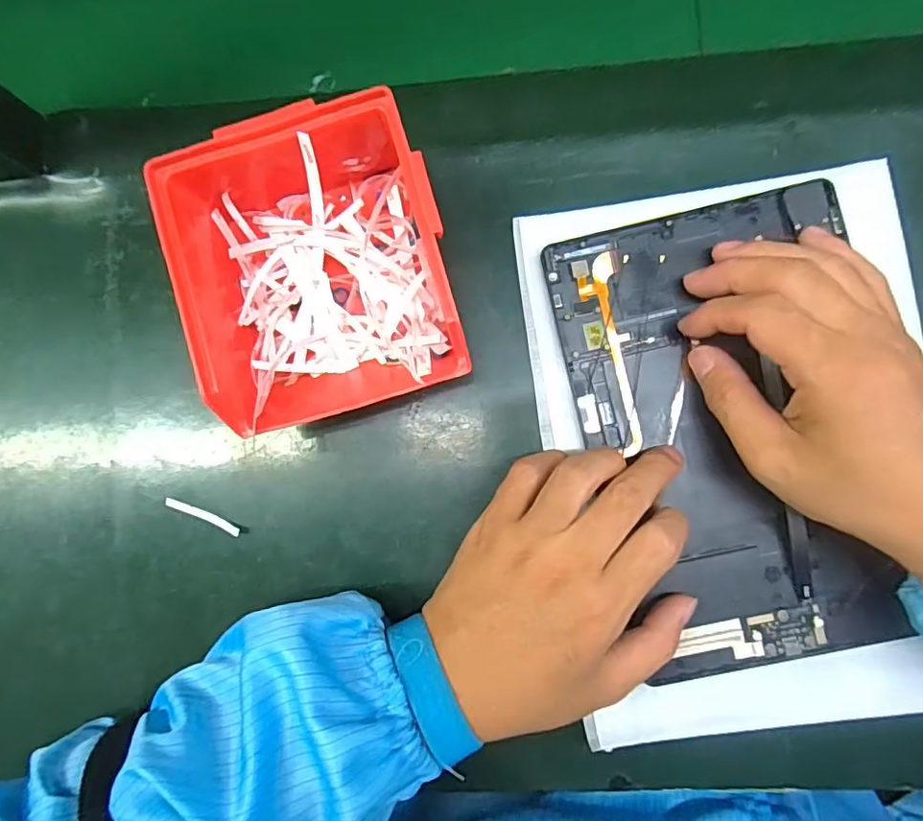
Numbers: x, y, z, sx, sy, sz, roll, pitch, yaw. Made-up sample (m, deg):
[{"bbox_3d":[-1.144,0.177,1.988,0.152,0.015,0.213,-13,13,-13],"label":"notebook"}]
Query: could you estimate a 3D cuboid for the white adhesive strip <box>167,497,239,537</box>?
[{"bbox_3d":[-0.144,0.059,0.303,0.046,0.006,0.005,22,90,6],"label":"white adhesive strip"}]

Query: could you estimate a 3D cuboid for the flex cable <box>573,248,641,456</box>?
[{"bbox_3d":[0.082,-0.032,0.290,0.024,0.004,0.103,-13,88,4],"label":"flex cable"}]

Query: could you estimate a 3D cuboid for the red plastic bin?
[{"bbox_3d":[-0.073,-0.072,0.274,0.129,0.065,0.141,-14,86,4],"label":"red plastic bin"}]

